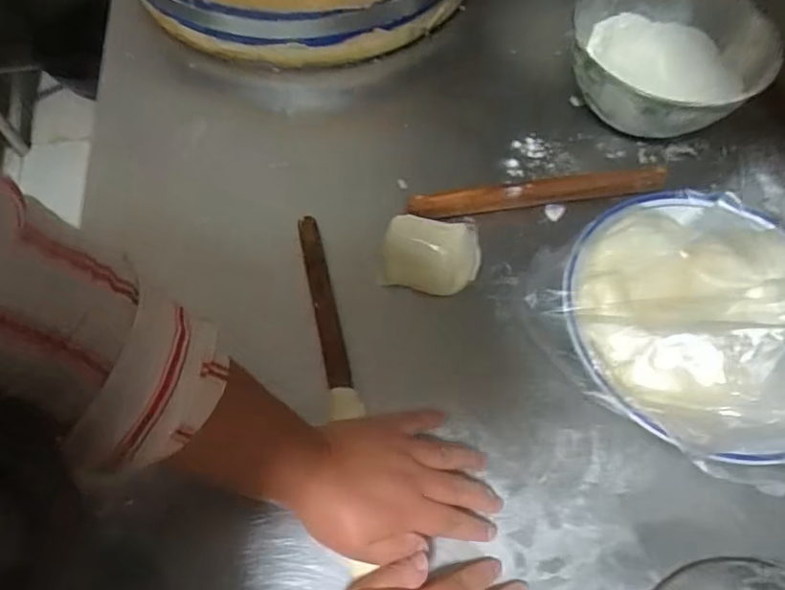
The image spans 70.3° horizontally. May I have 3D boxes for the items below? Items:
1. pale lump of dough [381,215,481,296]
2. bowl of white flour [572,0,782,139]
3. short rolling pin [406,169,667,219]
[{"bbox_3d":[0.037,-0.037,0.523,0.089,0.043,0.057,12,62,7],"label":"pale lump of dough"},{"bbox_3d":[0.288,-0.247,0.606,0.184,0.107,0.198,0,62,-1],"label":"bowl of white flour"},{"bbox_3d":[0.146,-0.102,0.569,0.256,0.028,0.026,-5,62,-4],"label":"short rolling pin"}]

